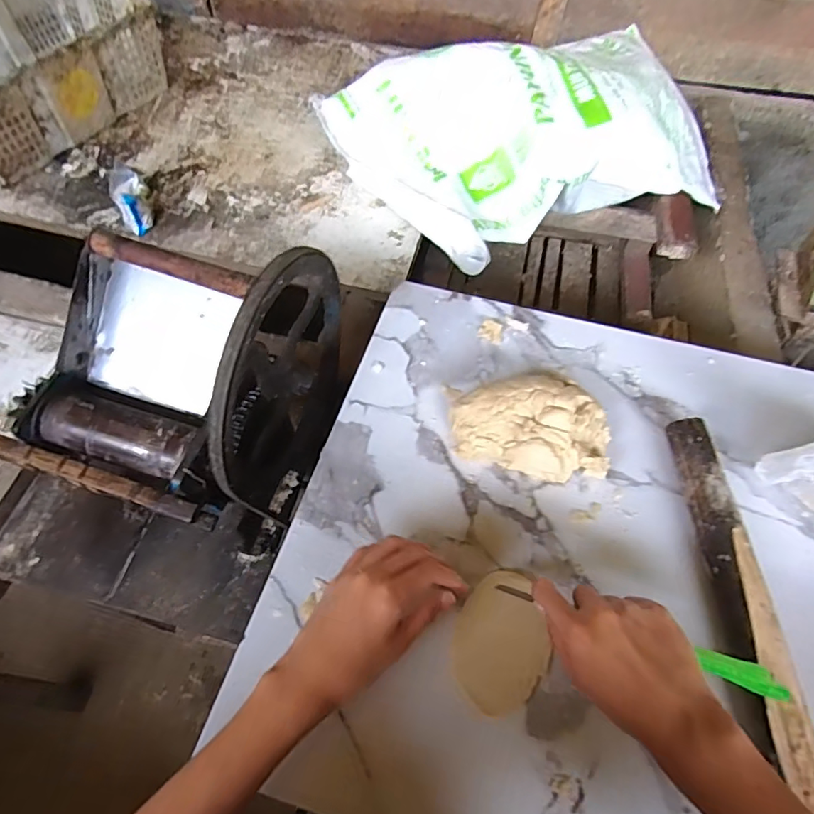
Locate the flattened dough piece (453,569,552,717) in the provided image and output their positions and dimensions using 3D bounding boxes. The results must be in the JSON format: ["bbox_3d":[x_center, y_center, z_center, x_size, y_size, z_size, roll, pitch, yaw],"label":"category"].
[{"bbox_3d":[0.075,0.181,0.404,0.072,0.011,0.098,28,64,14],"label":"flattened dough piece"}]

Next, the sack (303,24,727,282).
[{"bbox_3d":[0.226,-0.495,0.955,0.677,0.199,0.407,-18,63,-13],"label":"sack"}]

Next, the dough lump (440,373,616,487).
[{"bbox_3d":[0.112,0.014,0.481,0.154,0.058,0.095,24,62,10],"label":"dough lump"}]

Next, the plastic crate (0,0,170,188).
[{"bbox_3d":[-0.773,-0.681,1.041,0.352,0.182,0.461,30,64,15],"label":"plastic crate"}]

